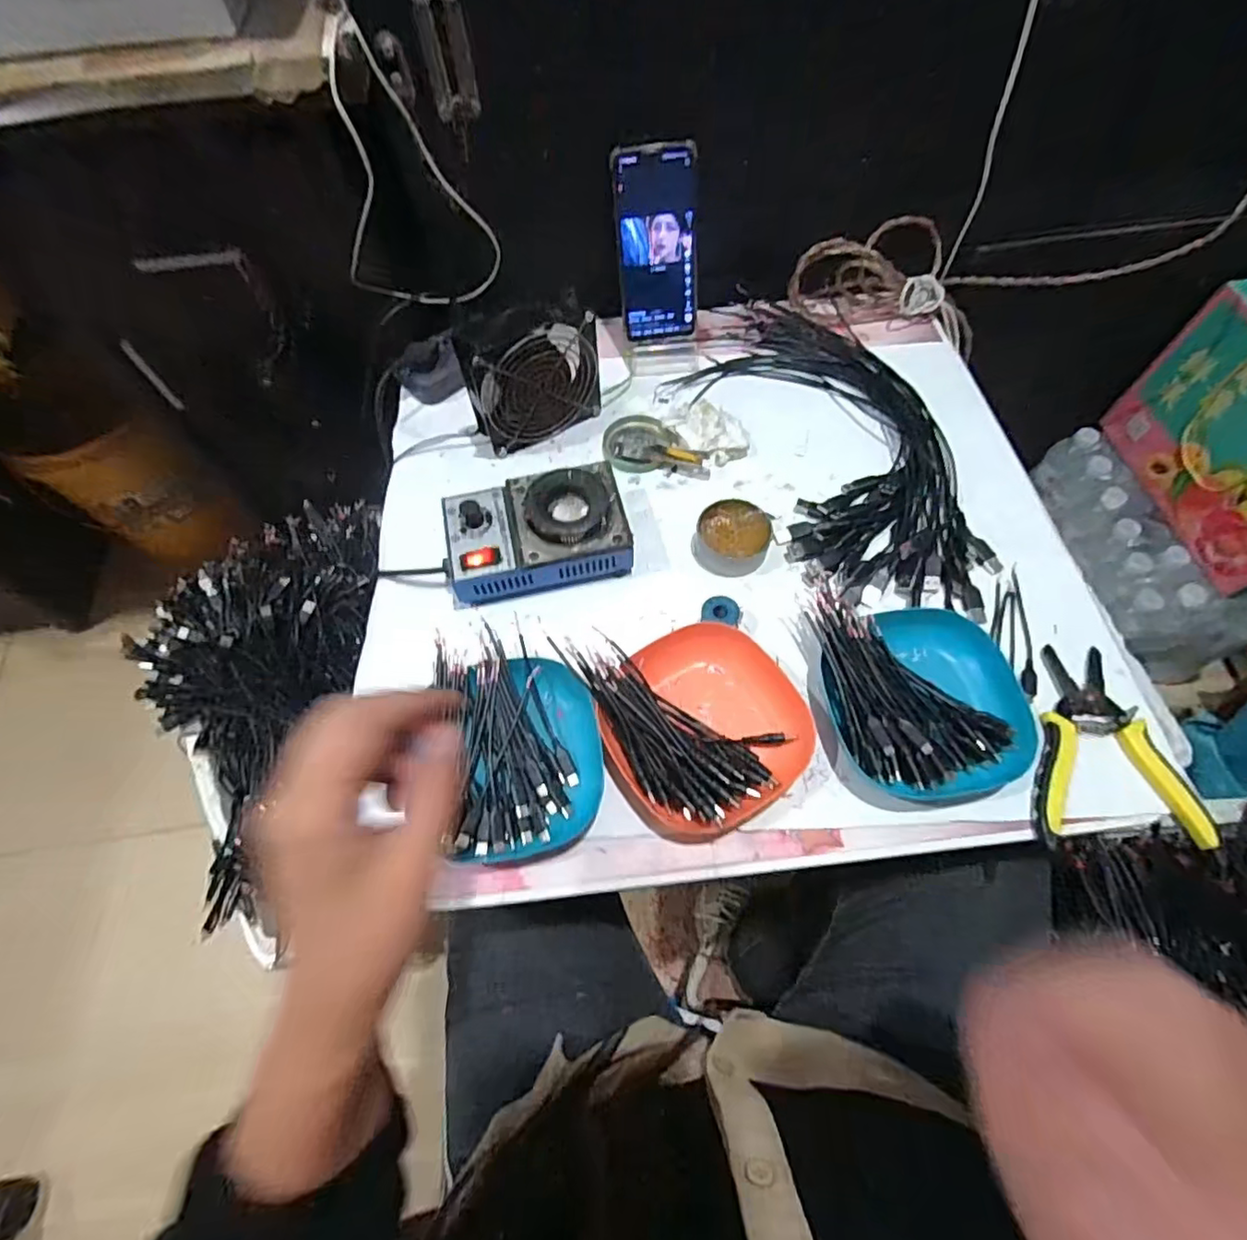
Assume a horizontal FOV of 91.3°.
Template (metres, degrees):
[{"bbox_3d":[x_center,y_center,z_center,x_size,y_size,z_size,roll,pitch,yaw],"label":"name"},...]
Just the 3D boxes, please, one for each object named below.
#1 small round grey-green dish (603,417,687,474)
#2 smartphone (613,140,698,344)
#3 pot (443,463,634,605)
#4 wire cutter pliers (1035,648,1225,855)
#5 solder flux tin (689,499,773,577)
[{"bbox_3d":[0.014,-0.174,0.597,0.064,0.015,0.066,-1,64,1],"label":"small round grey-green dish"},{"bbox_3d":[0.034,-0.364,0.600,0.077,0.165,0.008,-8,35,-2],"label":"smartphone"},{"bbox_3d":[-0.073,-0.075,0.520,0.150,0.059,0.098,-12,64,-4],"label":"pot"},{"bbox_3d":[0.348,0.089,0.449,0.113,0.021,0.145,2,64,3],"label":"wire cutter pliers"},{"bbox_3d":[0.096,-0.071,0.537,0.063,0.031,0.060,-1,64,1],"label":"solder flux tin"}]

